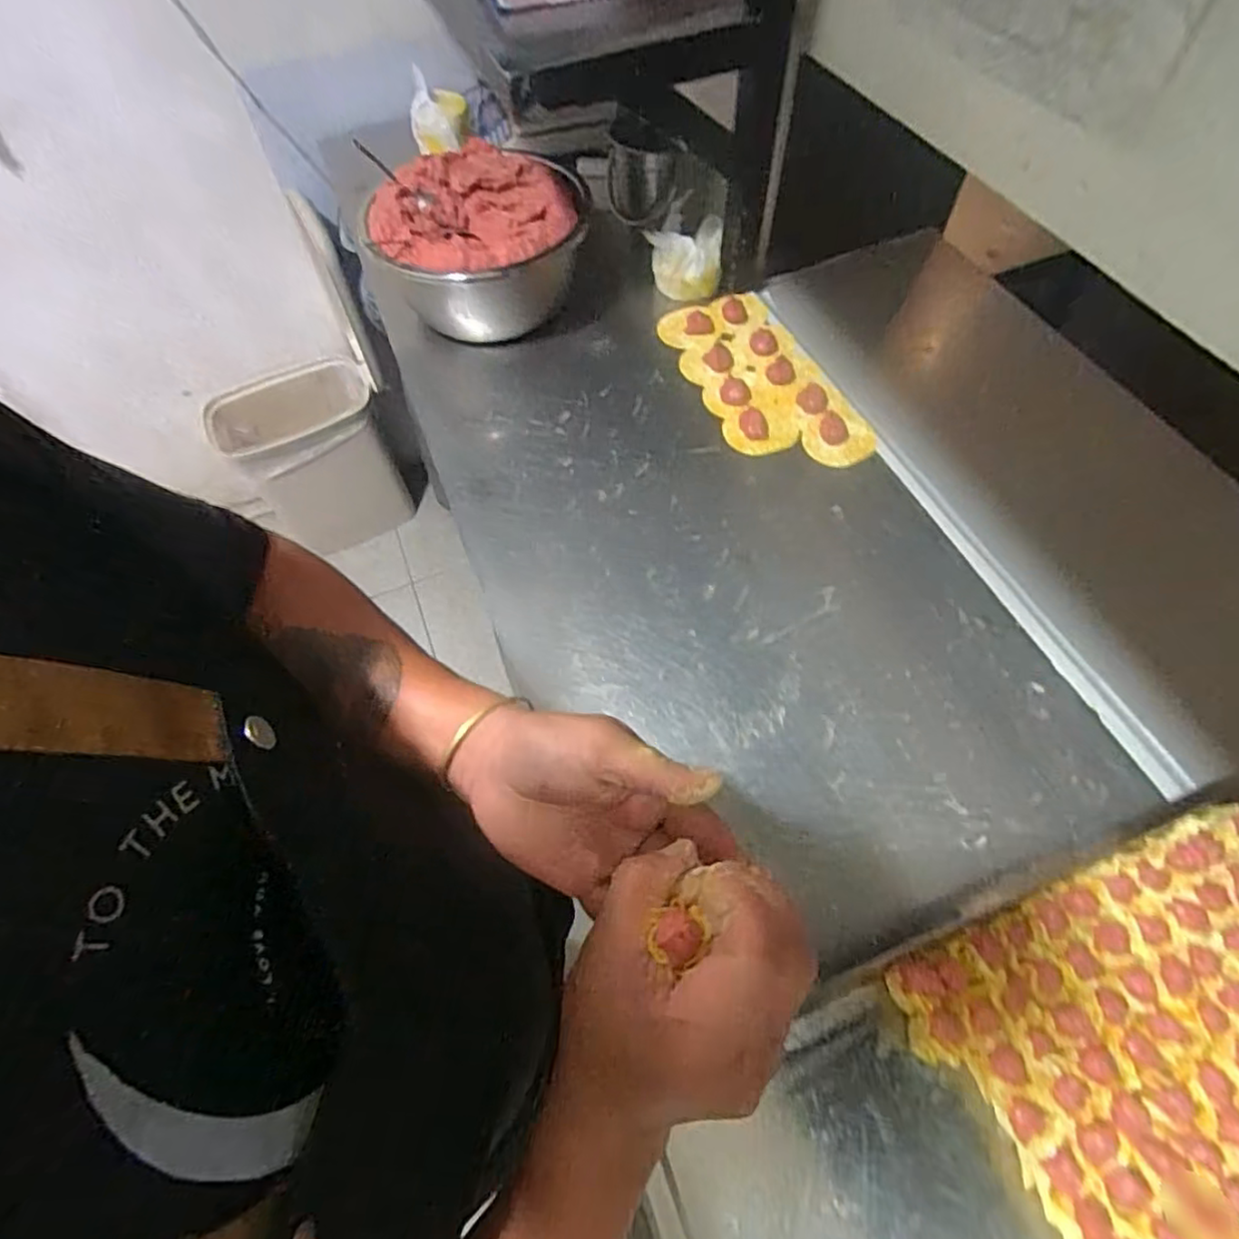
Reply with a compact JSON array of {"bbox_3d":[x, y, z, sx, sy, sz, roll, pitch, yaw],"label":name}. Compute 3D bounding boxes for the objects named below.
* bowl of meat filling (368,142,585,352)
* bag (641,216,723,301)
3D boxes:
[{"bbox_3d":[-0.169,-0.476,0.824,0.243,0.149,0.240,-1,60,1],"label":"bowl of meat filling"},{"bbox_3d":[0.085,-0.487,0.853,0.103,0.083,0.054,12,62,9],"label":"bag"}]

